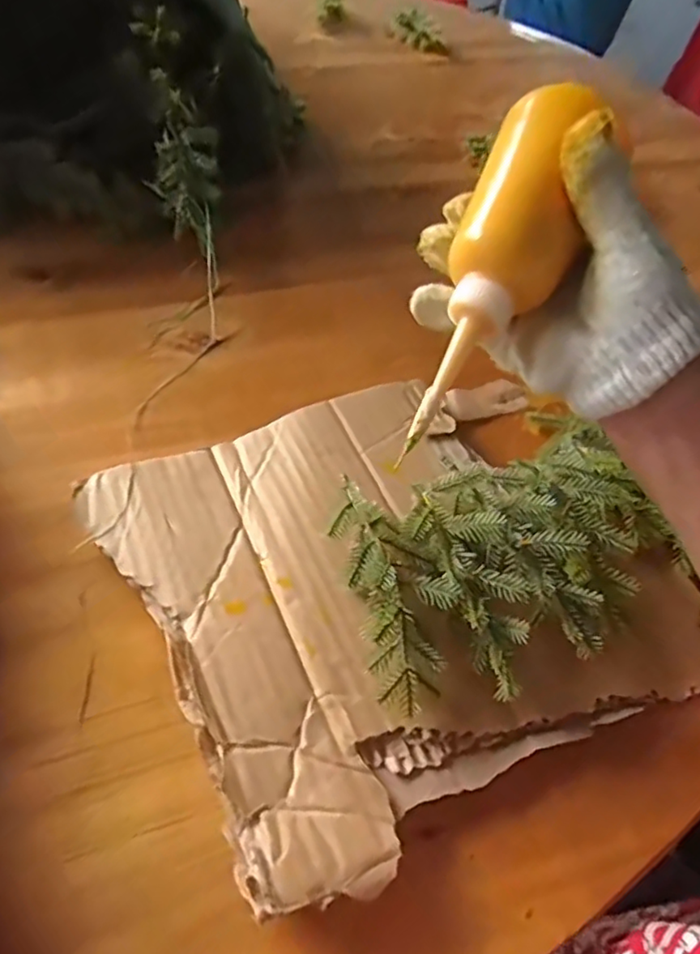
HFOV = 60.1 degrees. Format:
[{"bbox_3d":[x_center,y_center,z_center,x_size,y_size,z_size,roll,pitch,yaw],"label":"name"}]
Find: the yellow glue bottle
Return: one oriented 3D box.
[{"bbox_3d":[0.069,-0.094,0.286,0.052,0.041,0.177,21,90,15],"label":"yellow glue bottle"}]

